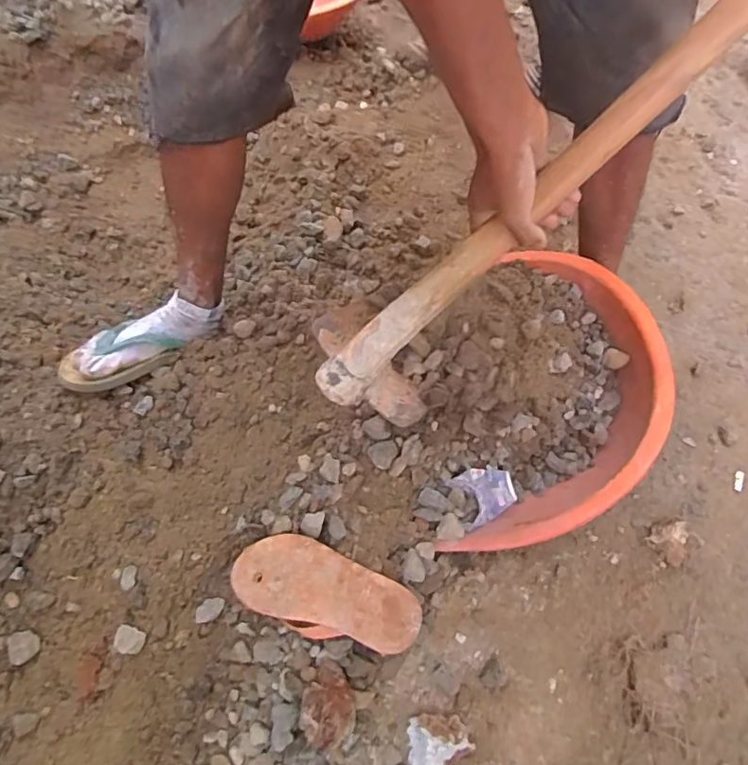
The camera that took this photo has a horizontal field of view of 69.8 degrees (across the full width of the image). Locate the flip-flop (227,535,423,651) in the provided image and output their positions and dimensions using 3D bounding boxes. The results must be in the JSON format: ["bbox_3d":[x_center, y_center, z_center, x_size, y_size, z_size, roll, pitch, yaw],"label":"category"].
[{"bbox_3d":[-0.060,0.262,0.665,0.230,0.032,0.099,22,64,8],"label":"flip-flop"}]

